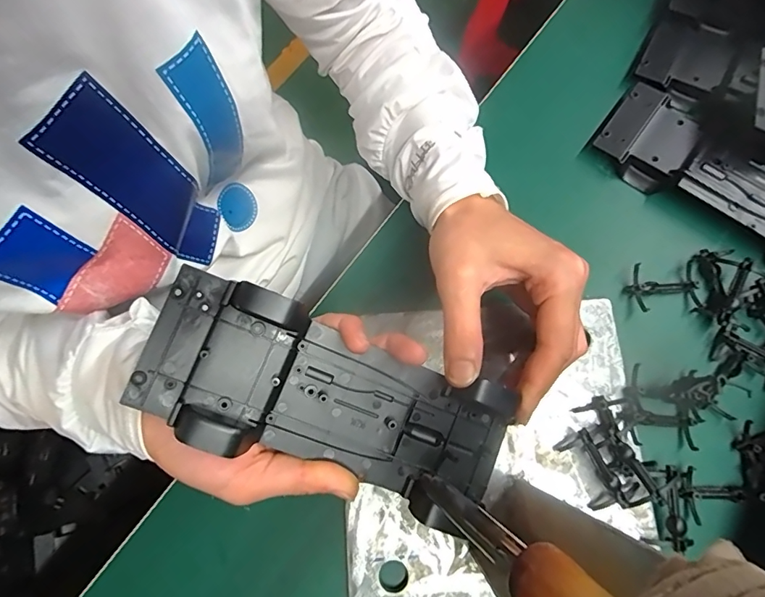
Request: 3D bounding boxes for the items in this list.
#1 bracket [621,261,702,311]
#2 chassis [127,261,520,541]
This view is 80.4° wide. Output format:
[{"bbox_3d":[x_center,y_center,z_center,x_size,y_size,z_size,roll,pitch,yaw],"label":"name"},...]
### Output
[{"bbox_3d":[0.206,-0.008,0.332,0.050,0.012,0.034,-6,75,0],"label":"bracket"},{"bbox_3d":[-0.021,0.055,0.229,0.190,0.026,0.075,24,76,-14],"label":"chassis"}]

